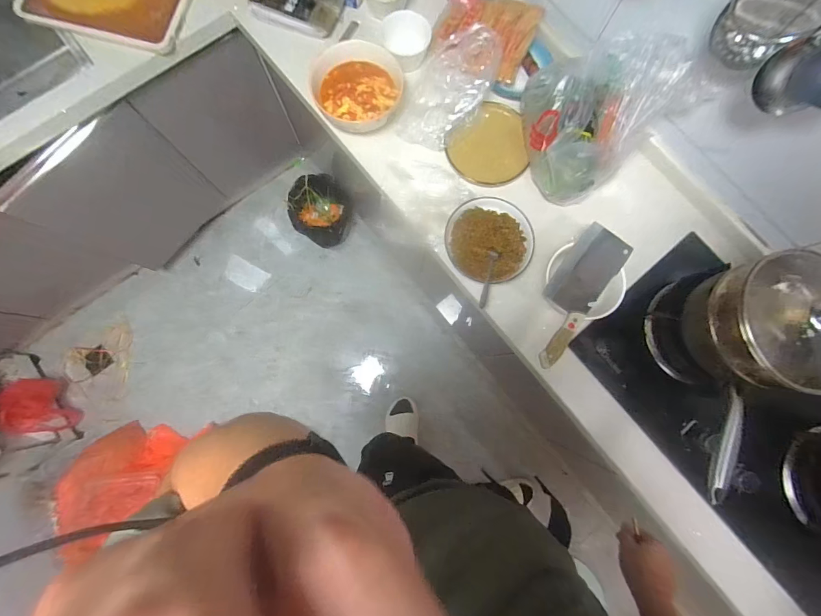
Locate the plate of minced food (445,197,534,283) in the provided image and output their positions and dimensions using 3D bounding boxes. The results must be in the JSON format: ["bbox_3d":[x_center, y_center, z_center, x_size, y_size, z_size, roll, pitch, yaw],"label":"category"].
[{"bbox_3d":[0.173,-0.150,0.810,0.186,0.053,0.190,0,83,-2],"label":"plate of minced food"}]

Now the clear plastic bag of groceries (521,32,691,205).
[{"bbox_3d":[0.392,-0.390,0.757,0.238,0.171,0.273,-2,83,-3],"label":"clear plastic bag of groceries"}]

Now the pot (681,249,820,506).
[{"bbox_3d":[0.619,0.104,0.631,0.232,0.162,0.410,14,82,0],"label":"pot"}]

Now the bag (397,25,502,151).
[{"bbox_3d":[0.098,-0.521,0.852,0.162,0.085,0.297,23,82,1],"label":"bag"}]

